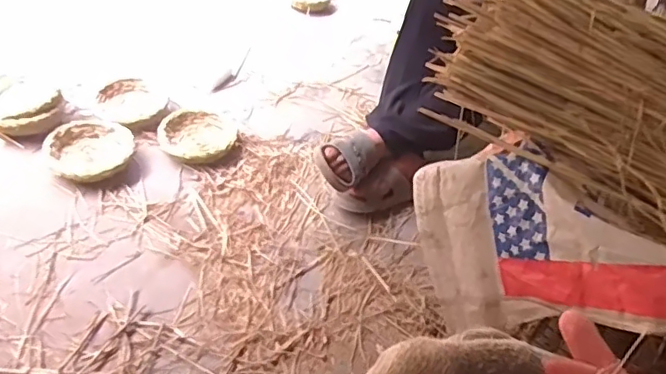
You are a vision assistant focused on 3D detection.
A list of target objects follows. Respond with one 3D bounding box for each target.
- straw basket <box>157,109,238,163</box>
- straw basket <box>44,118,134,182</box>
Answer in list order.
[{"bbox_3d":[-0.337,-0.121,1.397,0.183,0.041,0.163,33,48,26],"label":"straw basket"},{"bbox_3d":[-0.555,-0.086,1.305,0.193,0.081,0.175,-20,51,-32],"label":"straw basket"}]

